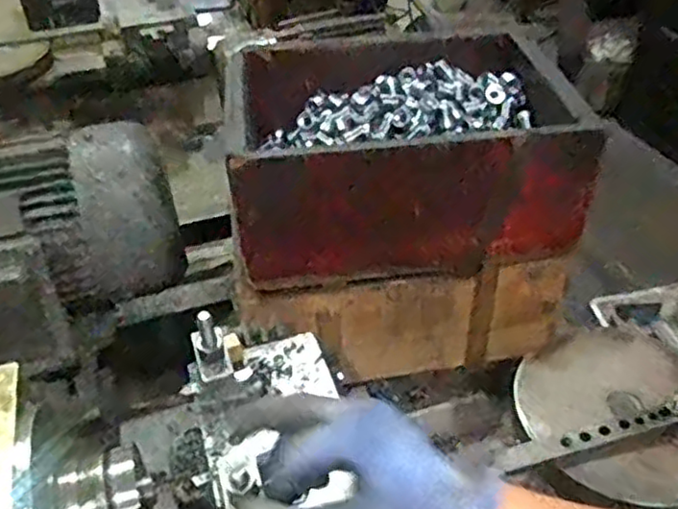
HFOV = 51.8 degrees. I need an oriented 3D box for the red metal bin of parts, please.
[{"bbox_3d":[0.066,-0.106,0.759,0.342,0.163,0.245,-4,40,-2],"label":"red metal bin of parts"}]

